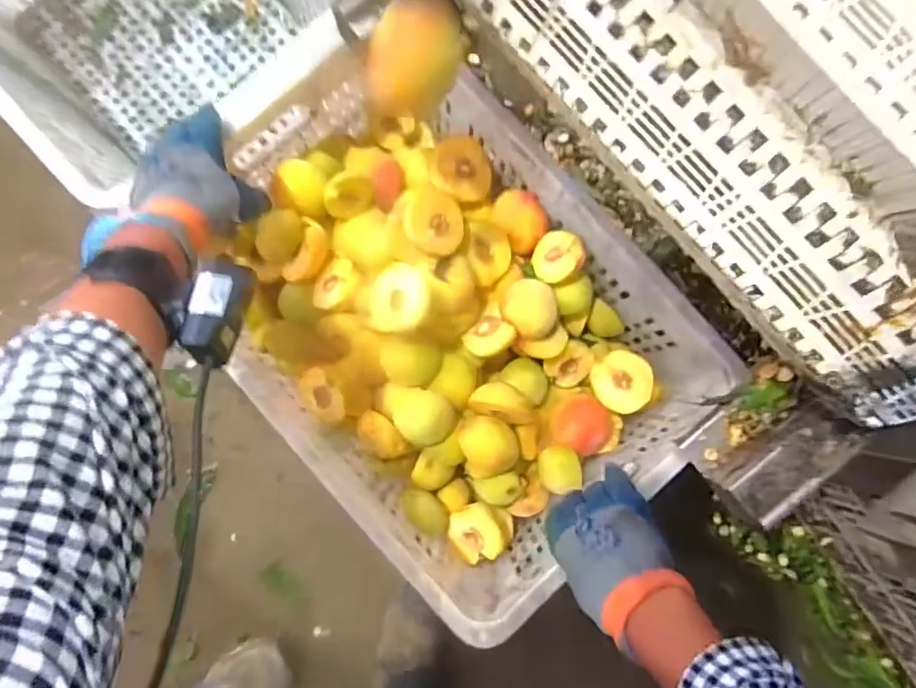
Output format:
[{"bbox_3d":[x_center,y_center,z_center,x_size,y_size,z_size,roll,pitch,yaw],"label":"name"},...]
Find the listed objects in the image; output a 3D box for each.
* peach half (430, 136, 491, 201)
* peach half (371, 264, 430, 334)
[{"bbox_3d":[0.004,-0.185,0.574,0.067,0.034,0.055,32,88,1],"label":"peach half"},{"bbox_3d":[-0.050,-0.044,0.502,0.066,0.030,0.061,6,102,35],"label":"peach half"}]

